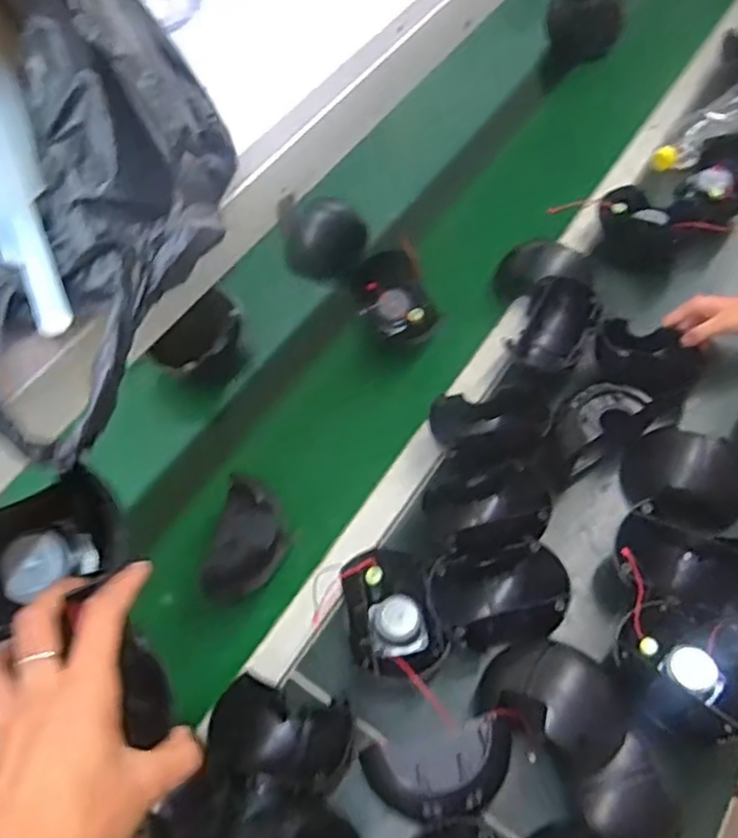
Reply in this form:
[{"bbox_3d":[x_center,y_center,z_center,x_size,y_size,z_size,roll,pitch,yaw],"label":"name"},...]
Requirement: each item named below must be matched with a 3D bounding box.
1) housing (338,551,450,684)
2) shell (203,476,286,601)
[{"bbox_3d":[0.023,0.197,0.696,0.091,0.059,0.132,-18,58,-7],"label":"housing"},{"bbox_3d":[-0.125,0.129,0.733,0.064,0.059,0.120,6,58,8],"label":"shell"}]

